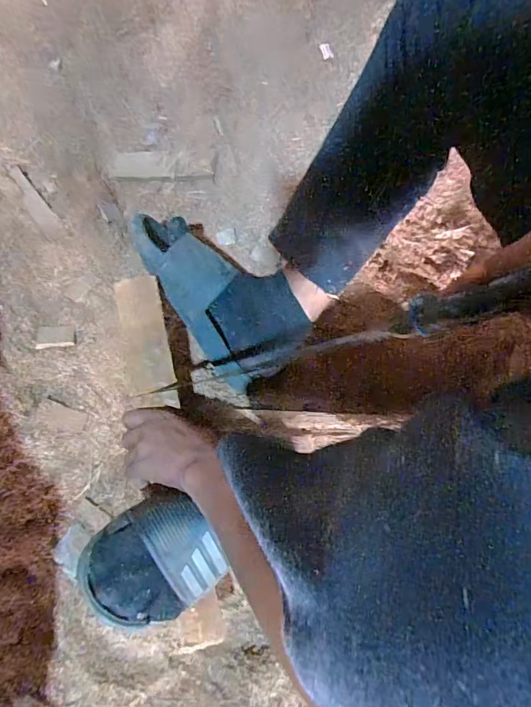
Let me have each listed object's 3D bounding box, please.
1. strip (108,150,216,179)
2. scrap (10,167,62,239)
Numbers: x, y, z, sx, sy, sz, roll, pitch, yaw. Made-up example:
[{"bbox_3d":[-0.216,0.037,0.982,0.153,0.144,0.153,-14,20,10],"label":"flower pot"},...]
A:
[{"bbox_3d":[-0.164,-0.304,0.719,0.163,0.010,0.048,-3,78,1],"label":"strip"},{"bbox_3d":[-0.361,-0.234,0.703,0.033,0.012,0.136,-38,80,-7],"label":"scrap"}]

